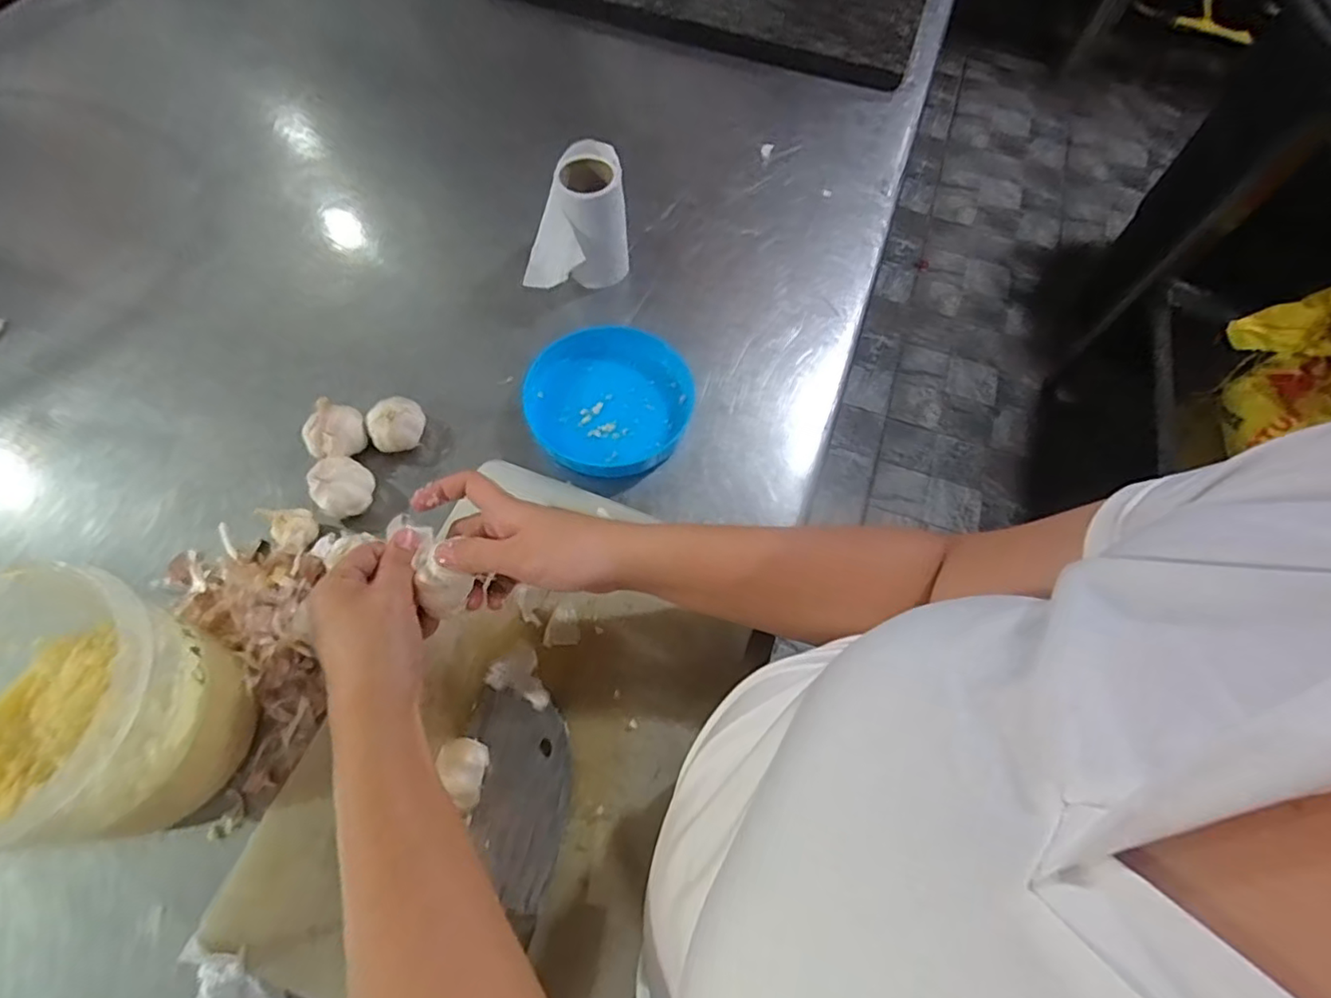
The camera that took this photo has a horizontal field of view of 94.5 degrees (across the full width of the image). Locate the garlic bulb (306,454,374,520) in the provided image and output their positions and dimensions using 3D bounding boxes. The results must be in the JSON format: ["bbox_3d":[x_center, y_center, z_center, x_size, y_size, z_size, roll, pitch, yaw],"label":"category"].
[{"bbox_3d":[-0.250,-0.008,0.479,0.045,0.045,0.042,1,63,-3],"label":"garlic bulb"}]

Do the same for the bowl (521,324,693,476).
[{"bbox_3d":[-0.050,-0.084,0.528,0.136,0.032,0.139,1,62,-1],"label":"bowl"}]

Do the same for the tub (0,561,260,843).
[{"bbox_3d":[-0.329,0.125,0.347,0.136,0.129,0.124,1,63,-3],"label":"tub"}]

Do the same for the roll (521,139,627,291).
[{"bbox_3d":[-0.080,-0.253,0.570,0.092,0.101,0.068,-38,72,-20],"label":"roll"}]

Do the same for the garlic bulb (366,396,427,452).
[{"bbox_3d":[-0.218,-0.057,0.506,0.044,0.041,0.035,-32,70,-18],"label":"garlic bulb"}]

